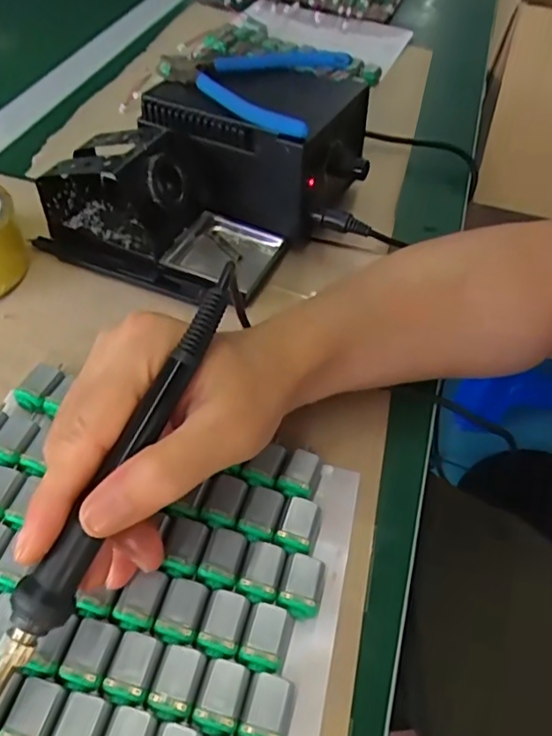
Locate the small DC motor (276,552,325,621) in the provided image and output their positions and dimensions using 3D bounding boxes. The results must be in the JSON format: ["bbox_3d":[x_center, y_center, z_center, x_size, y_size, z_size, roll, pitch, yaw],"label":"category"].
[{"bbox_3d":[0.012,0.103,0.273,0.019,0.014,0.028,15,52,6],"label":"small DC motor"}]

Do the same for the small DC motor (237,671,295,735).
[{"bbox_3d":[-0.004,0.143,0.239,0.018,0.014,0.027,15,52,6],"label":"small DC motor"}]

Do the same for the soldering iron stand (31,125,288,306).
[{"bbox_3d":[-0.080,-0.111,0.399,0.160,0.069,0.092,21,53,11],"label":"soldering iron stand"}]

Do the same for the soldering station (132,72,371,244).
[{"bbox_3d":[-0.014,-0.168,0.438,0.158,0.082,0.100,24,53,13],"label":"soldering station"}]

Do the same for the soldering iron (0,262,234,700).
[{"bbox_3d":[-0.067,0.052,0.218,0.016,0.016,0.207,25,79,14],"label":"soldering iron"}]

